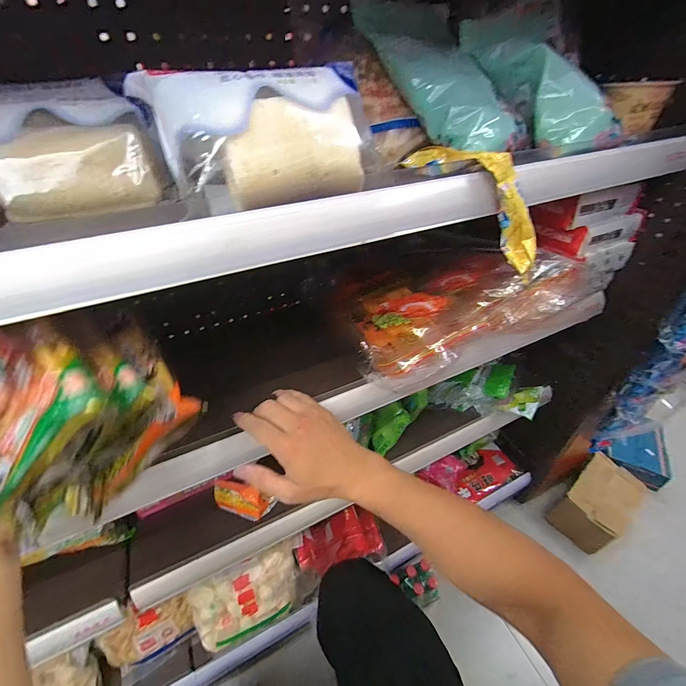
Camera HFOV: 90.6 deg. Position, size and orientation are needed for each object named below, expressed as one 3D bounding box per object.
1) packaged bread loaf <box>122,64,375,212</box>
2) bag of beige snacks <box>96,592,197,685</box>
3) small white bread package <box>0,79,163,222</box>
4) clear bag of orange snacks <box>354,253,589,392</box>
[{"bbox_3d":[-0.059,-0.162,0.270,0.175,0.081,0.069,-14,41,-15],"label":"packaged bread loaf"},{"bbox_3d":[-0.369,0.553,0.664,0.150,0.111,0.060,-31,14,-16],"label":"bag of beige snacks"},{"bbox_3d":[-0.225,-0.157,0.279,0.128,0.081,0.072,-14,41,-15],"label":"small white bread package"},{"bbox_3d":[0.180,-0.063,0.504,0.368,0.075,0.189,-16,42,-17],"label":"clear bag of orange snacks"}]

